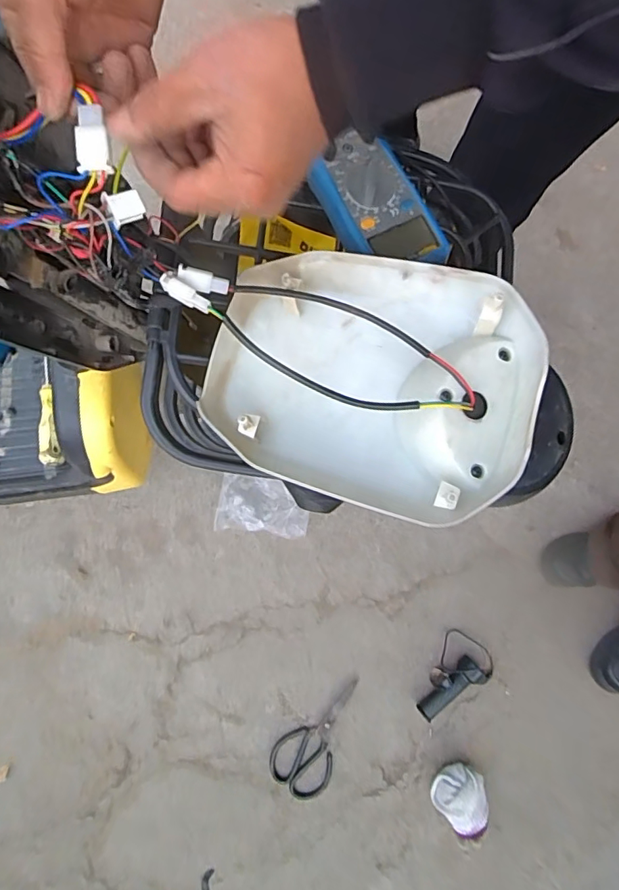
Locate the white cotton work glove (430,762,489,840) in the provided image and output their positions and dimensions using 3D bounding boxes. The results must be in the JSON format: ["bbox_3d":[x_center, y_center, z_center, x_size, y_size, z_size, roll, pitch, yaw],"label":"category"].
[{"bbox_3d":[0.270,0.623,0.876,0.096,0.055,0.112,-39,82,-8],"label":"white cotton work glove"}]

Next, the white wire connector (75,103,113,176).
[{"bbox_3d":[-0.120,-0.169,0.272,0.017,0.005,0.036,-3,95,-2],"label":"white wire connector"}]

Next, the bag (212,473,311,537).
[{"bbox_3d":[-0.091,0.119,0.969,0.175,0.036,0.106,6,79,0],"label":"bag"}]

